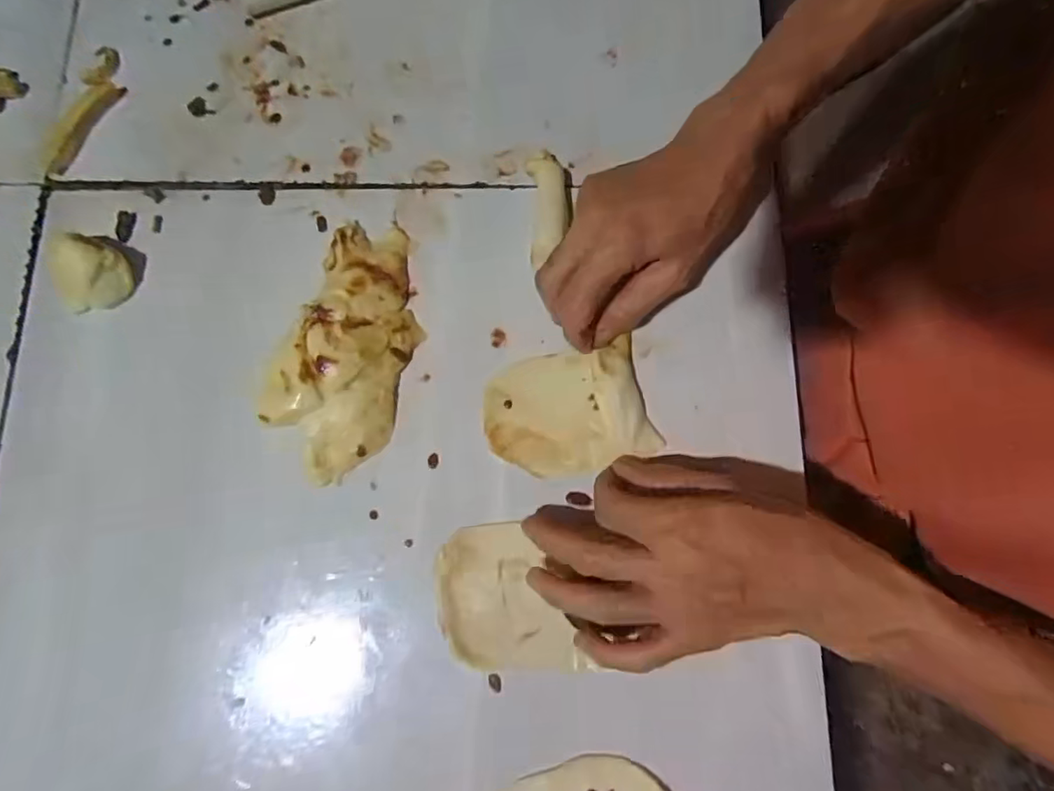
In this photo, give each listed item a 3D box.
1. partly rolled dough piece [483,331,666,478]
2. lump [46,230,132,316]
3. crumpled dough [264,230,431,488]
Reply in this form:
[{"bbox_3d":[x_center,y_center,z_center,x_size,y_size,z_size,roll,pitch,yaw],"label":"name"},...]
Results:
[{"bbox_3d":[0.025,0.009,0.340,0.100,0.012,0.073,-7,79,-2],"label":"partly rolled dough piece"},{"bbox_3d":[-0.277,-0.076,0.349,0.040,0.030,0.045,24,79,4],"label":"lump"},{"bbox_3d":[-0.108,-0.031,0.341,0.073,0.029,0.158,17,79,3],"label":"crumpled dough"}]

